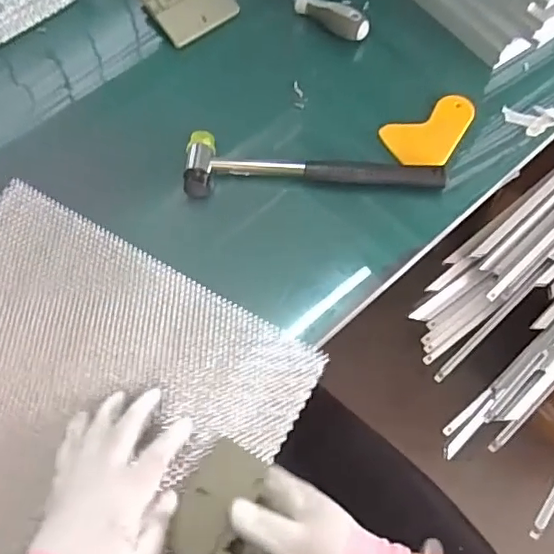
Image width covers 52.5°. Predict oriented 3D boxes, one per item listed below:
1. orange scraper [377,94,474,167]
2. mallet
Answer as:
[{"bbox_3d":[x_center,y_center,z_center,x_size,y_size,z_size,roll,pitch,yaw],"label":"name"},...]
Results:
[{"bbox_3d":[0.159,-0.144,0.561,0.098,0.004,0.063,-28,67,-8],"label":"orange scraper"},{"bbox_3d":[0.034,-0.105,0.527,0.236,0.022,0.059,0,66,0],"label":"mallet"}]

